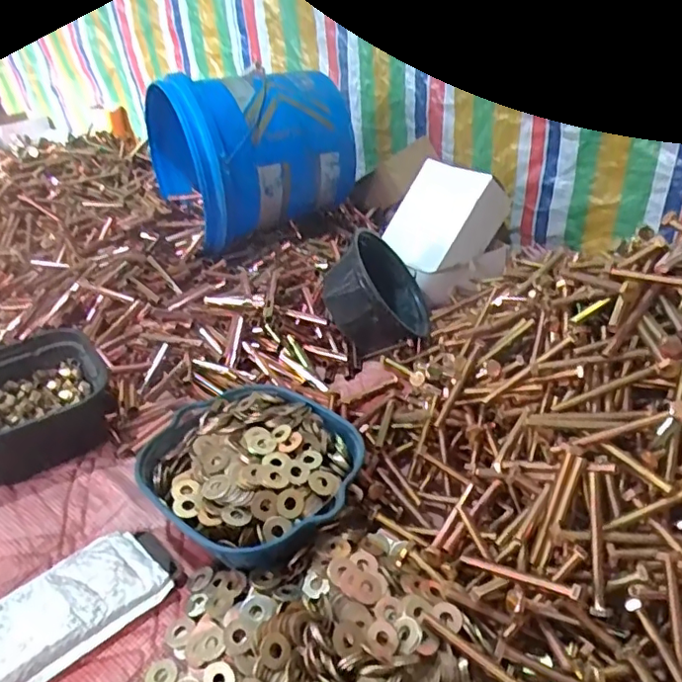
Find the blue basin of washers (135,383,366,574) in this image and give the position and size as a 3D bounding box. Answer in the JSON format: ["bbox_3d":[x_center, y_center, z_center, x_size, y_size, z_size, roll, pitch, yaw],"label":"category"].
[{"bbox_3d":[-0.082,0.117,0.570,0.195,0.061,0.183,24,42,34],"label":"blue basin of washers"}]

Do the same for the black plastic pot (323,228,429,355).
[{"bbox_3d":[0.045,-0.065,0.820,0.088,0.159,0.163,-29,6,22],"label":"black plastic pot"}]

